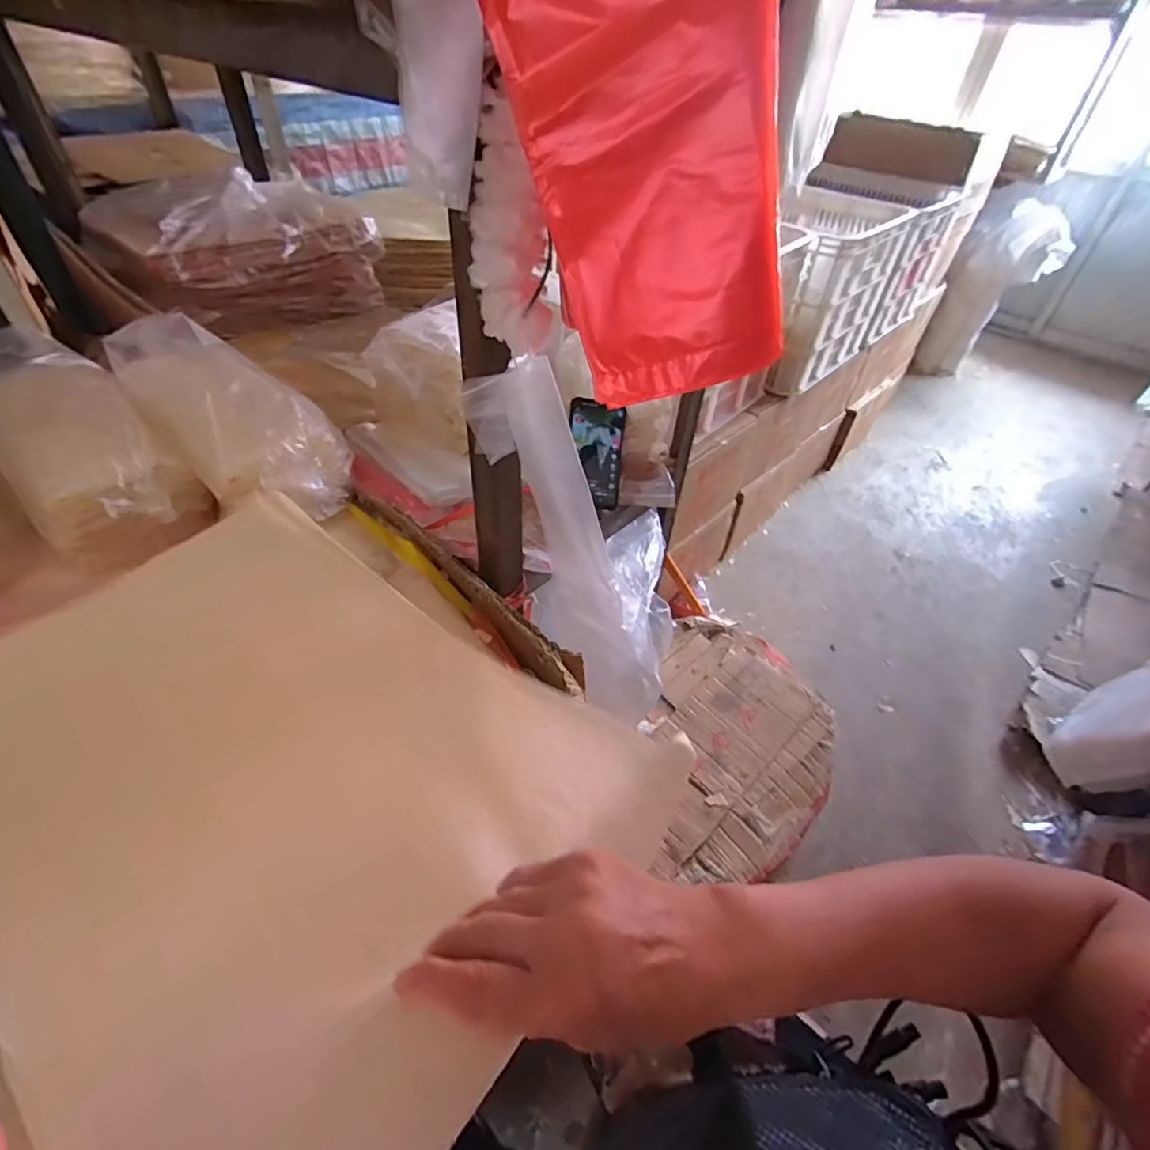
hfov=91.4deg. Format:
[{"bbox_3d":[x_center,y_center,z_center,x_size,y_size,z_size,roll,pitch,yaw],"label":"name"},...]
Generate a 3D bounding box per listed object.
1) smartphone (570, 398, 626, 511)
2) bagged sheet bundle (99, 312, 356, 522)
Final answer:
[{"bbox_3d":[0.027,-0.162,0.753,0.072,0.017,0.148,4,82,3],"label":"smartphone"},{"bbox_3d":[-0.396,-0.182,0.637,0.296,0.092,0.133,41,53,12],"label":"bagged sheet bundle"}]

